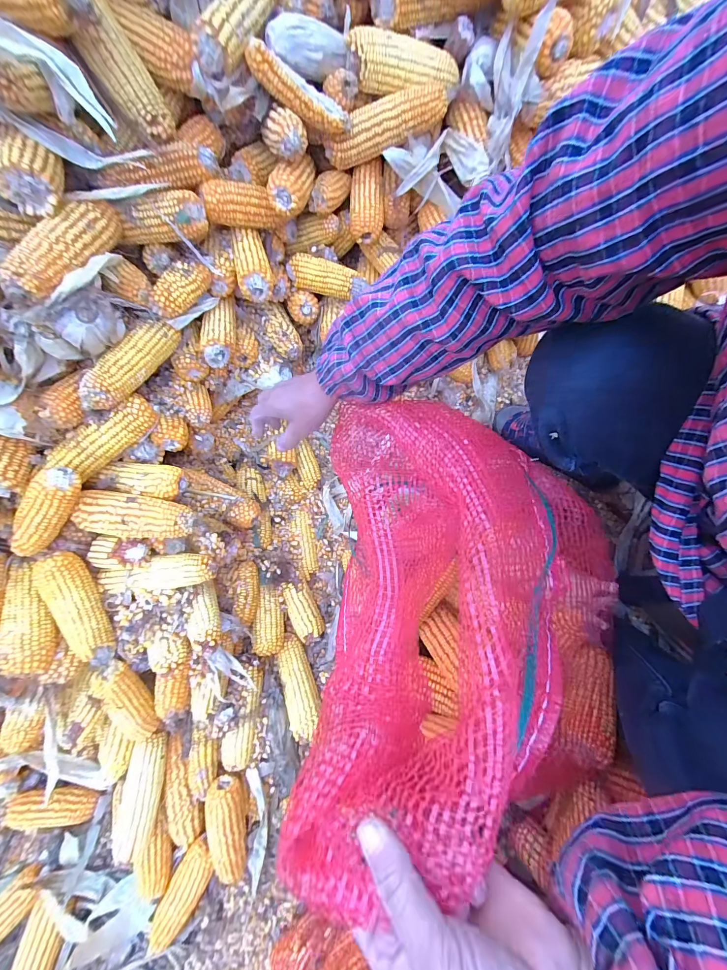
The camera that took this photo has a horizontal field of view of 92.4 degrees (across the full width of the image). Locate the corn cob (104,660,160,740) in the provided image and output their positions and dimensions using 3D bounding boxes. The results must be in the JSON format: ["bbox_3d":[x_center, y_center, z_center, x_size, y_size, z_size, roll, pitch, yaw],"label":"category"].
[{"bbox_3d":[-0.324,0.301,0.479,0.047,0.038,0.130,-11,109,-2],"label":"corn cob"}]

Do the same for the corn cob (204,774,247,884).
[{"bbox_3d":[-0.203,0.523,0.520,0.051,0.042,0.160,-4,93,-1],"label":"corn cob"}]

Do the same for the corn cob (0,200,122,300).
[{"bbox_3d":[-0.318,-0.257,0.372,0.044,0.043,0.163,13,60,4],"label":"corn cob"}]

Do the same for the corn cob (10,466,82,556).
[{"bbox_3d":[-0.374,0.032,0.407,0.037,0.036,0.117,32,95,8],"label":"corn cob"}]

